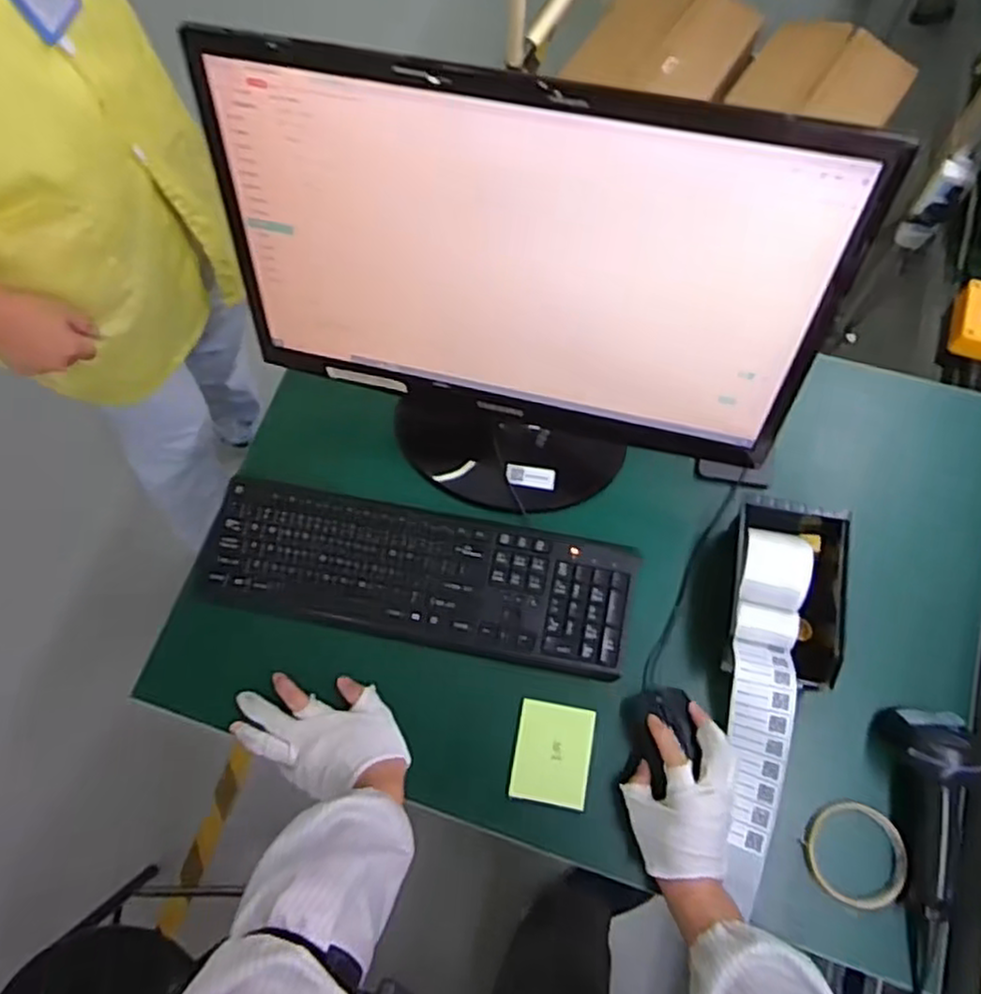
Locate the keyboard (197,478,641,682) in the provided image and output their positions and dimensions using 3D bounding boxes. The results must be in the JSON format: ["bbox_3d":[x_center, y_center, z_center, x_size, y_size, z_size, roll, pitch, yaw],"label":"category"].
[{"bbox_3d":[-0.076,0.079,0.762,0.439,0.018,0.133,11,71,6],"label":"keyboard"}]

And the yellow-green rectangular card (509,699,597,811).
[{"bbox_3d":[0.061,0.248,0.713,0.072,0.004,0.092,10,71,6],"label":"yellow-green rectangular card"}]

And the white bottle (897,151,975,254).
[{"bbox_3d":[0.770,-0.505,1.272,0.063,0.184,0.085,35,75,13],"label":"white bottle"}]

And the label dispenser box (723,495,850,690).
[{"bbox_3d":[0.286,0.094,0.725,0.106,0.071,0.175,10,71,6],"label":"label dispenser box"}]

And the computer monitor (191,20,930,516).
[{"bbox_3d":[0.017,-0.157,0.671,0.505,0.361,0.219,16,72,8],"label":"computer monitor"}]

